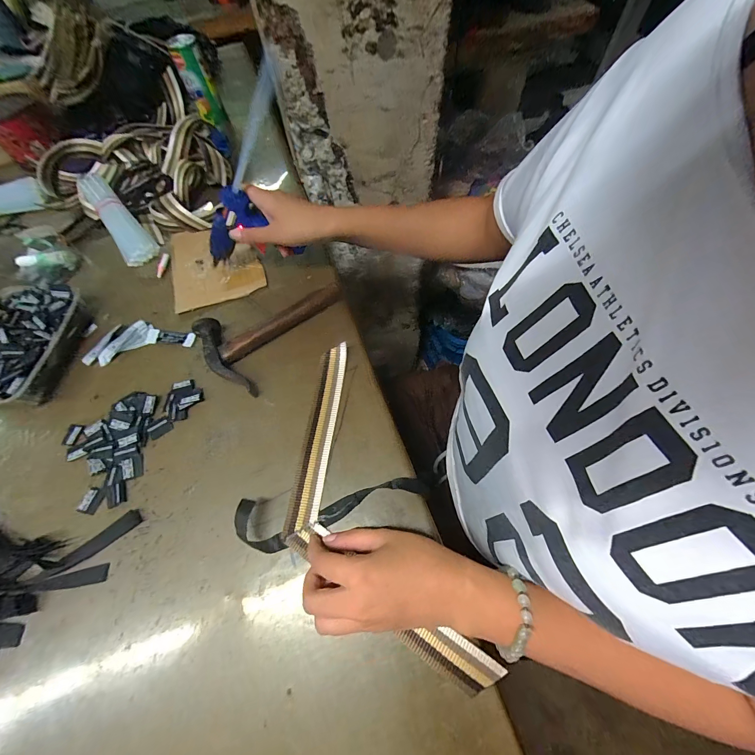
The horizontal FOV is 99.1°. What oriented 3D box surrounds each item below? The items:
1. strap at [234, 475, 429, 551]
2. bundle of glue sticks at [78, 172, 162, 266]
[{"bbox_3d":[-0.037,0.128,0.306,0.184,0.025,0.045,-9,62,-1],"label":"strap"},{"bbox_3d":[-0.416,-0.252,0.508,0.052,0.047,0.208,-39,67,-16],"label":"bundle of glue sticks"}]

